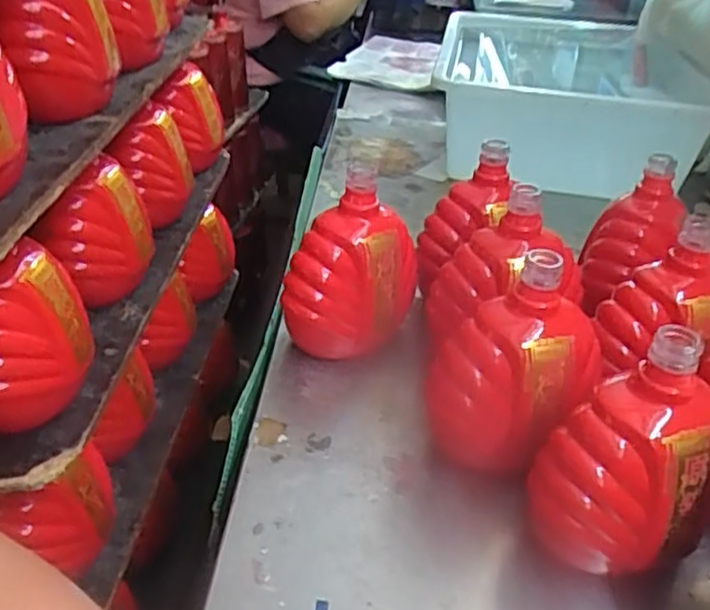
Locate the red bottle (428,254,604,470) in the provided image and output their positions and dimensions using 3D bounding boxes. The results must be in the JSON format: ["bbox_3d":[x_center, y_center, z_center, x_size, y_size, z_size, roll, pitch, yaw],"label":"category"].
[{"bbox_3d":[0.113,0.046,0.491,0.110,0.162,0.086,20,35,21],"label":"red bottle"}]

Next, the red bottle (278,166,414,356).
[{"bbox_3d":[-0.003,-0.028,0.591,0.110,0.164,0.076,8,32,5],"label":"red bottle"}]

